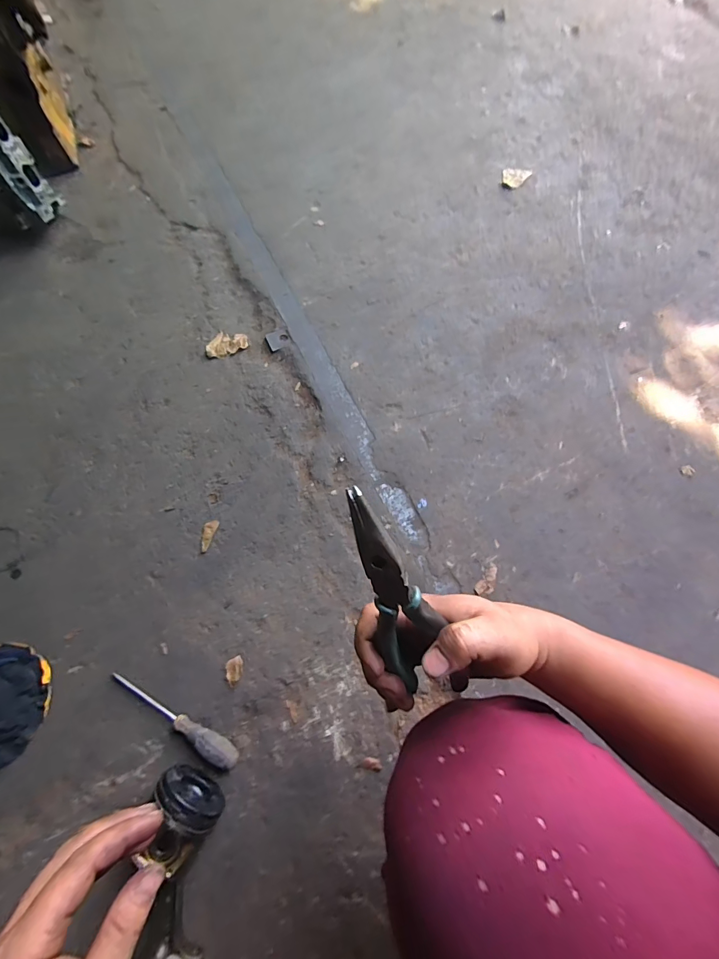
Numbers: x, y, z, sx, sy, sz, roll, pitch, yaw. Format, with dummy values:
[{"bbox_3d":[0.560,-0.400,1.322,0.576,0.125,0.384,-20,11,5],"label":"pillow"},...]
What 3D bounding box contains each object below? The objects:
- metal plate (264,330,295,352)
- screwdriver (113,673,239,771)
[{"bbox_3d":[-0.179,-0.312,0.875,0.052,0.005,0.048,-20,68,-9],"label":"metal plate"},{"bbox_3d":[-0.283,0.361,0.598,0.232,0.036,0.028,27,69,11],"label":"screwdriver"}]

